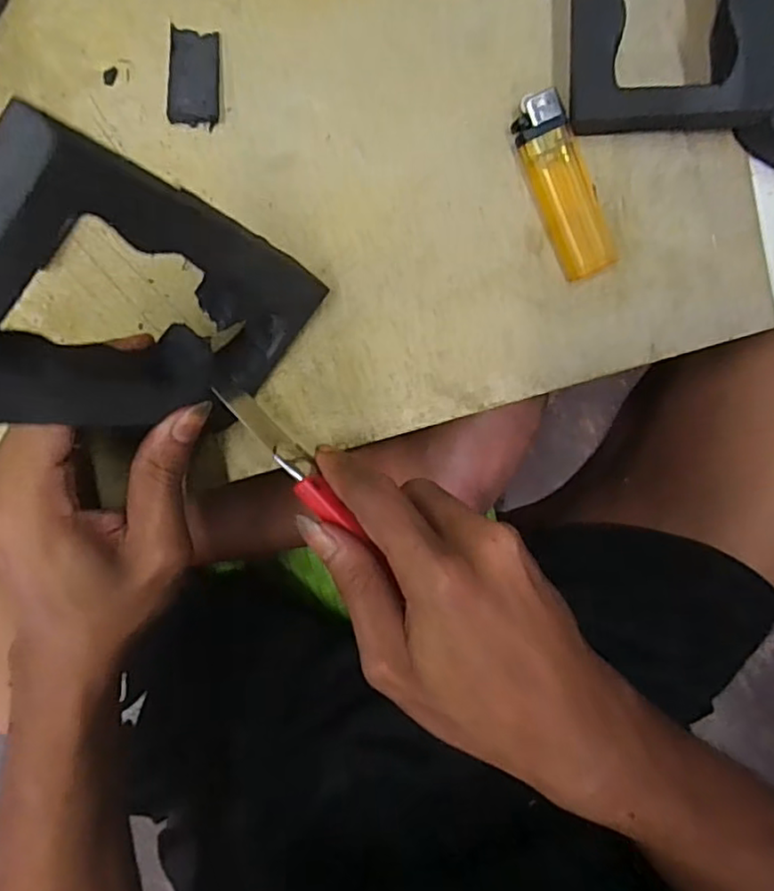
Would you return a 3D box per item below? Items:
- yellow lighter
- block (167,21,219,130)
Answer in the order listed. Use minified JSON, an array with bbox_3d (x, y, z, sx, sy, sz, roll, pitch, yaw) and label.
[{"bbox_3d":[0.080,-0.117,0.281,0.026,0.011,0.080,-26,98,1],"label":"yellow lighter"},{"bbox_3d":[-0.084,-0.161,0.270,0.020,0.010,0.039,2,98,-3],"label":"block"}]

